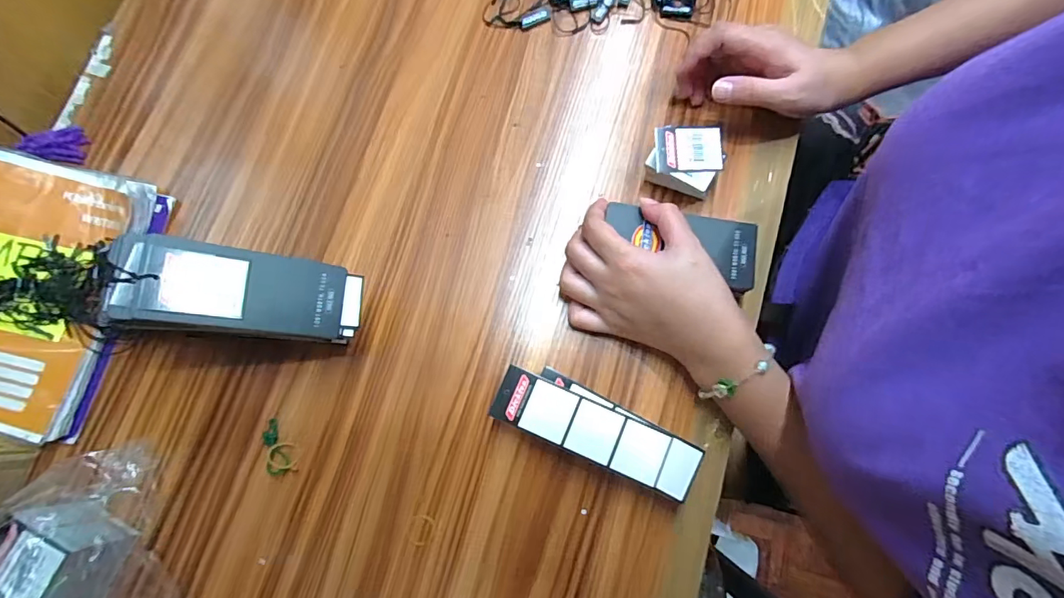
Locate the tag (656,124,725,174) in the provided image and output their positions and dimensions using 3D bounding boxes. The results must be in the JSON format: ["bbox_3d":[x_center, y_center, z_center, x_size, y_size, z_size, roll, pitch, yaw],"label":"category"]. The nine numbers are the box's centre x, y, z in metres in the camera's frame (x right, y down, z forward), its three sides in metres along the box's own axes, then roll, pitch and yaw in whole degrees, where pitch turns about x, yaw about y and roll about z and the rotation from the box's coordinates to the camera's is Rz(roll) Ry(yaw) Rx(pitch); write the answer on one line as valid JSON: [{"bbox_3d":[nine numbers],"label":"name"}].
[{"bbox_3d":[0.119,-0.115,0.358,0.049,0.004,0.036,-1,81,5],"label":"tag"}]

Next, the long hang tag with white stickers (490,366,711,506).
[{"bbox_3d":[0.042,0.089,0.316,0.138,0.004,0.037,23,80,6],"label":"long hang tag with white stickers"}]

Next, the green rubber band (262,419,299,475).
[{"bbox_3d":[-0.185,0.108,0.342,0.019,0.009,0.040,-24,79,-3],"label":"green rubber band"}]

